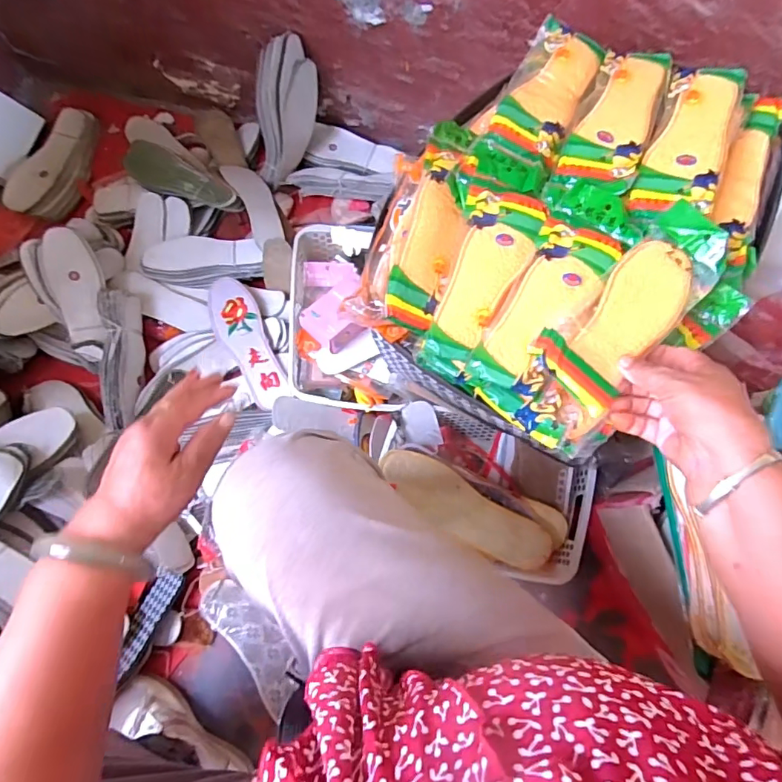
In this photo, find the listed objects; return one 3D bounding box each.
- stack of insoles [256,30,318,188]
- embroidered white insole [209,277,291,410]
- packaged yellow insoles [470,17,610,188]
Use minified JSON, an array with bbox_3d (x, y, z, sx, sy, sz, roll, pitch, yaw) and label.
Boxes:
[{"bbox_3d":[-0.180,-0.467,0.842,0.079,0.225,0.070,23,40,8],"label":"stack of insoles"},{"bbox_3d":[-0.237,-0.082,0.810,0.074,0.006,0.240,-24,72,-3],"label":"embroidered white insole"},{"bbox_3d":[0.157,-0.301,0.522,0.079,0.029,0.217,25,77,9],"label":"packaged yellow insoles"}]

